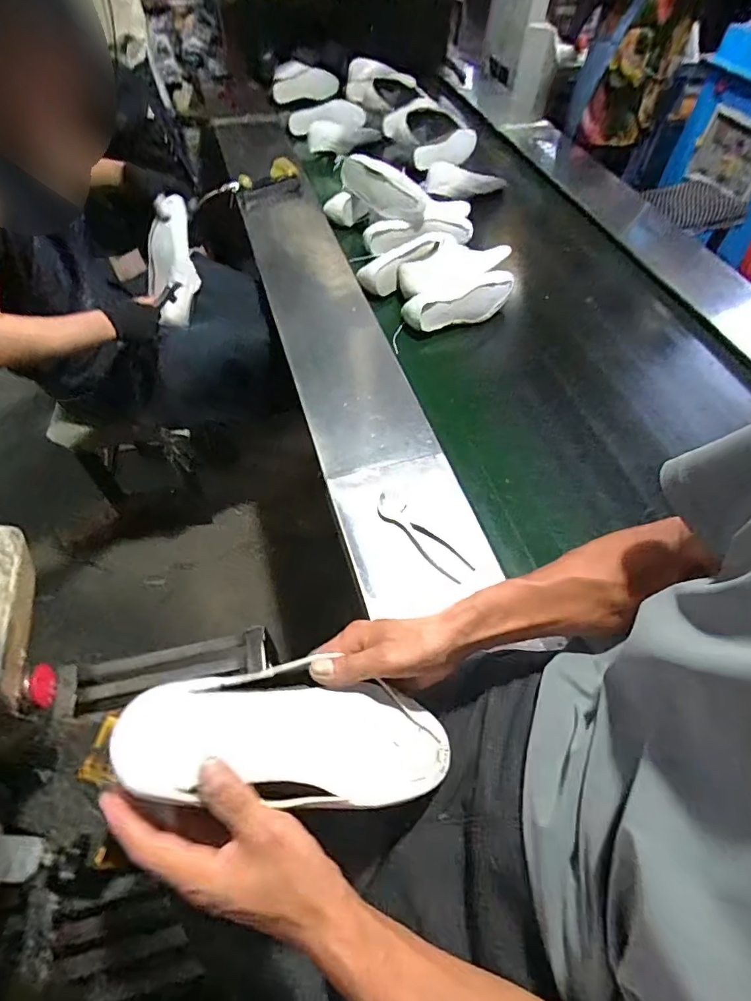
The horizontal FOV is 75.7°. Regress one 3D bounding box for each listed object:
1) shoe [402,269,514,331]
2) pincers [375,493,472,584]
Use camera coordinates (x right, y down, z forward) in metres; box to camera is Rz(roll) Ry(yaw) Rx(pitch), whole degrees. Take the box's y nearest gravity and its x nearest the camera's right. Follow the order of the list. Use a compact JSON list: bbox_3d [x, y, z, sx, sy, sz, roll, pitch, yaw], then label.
[{"bbox_3d":[0.201,-0.472,1.138,0.280,0.076,0.088,-24,60,-18],"label":"shoe"},{"bbox_3d":[0.074,0.059,0.789,0.188,0.027,0.048,39,62,21],"label":"pincers"}]

